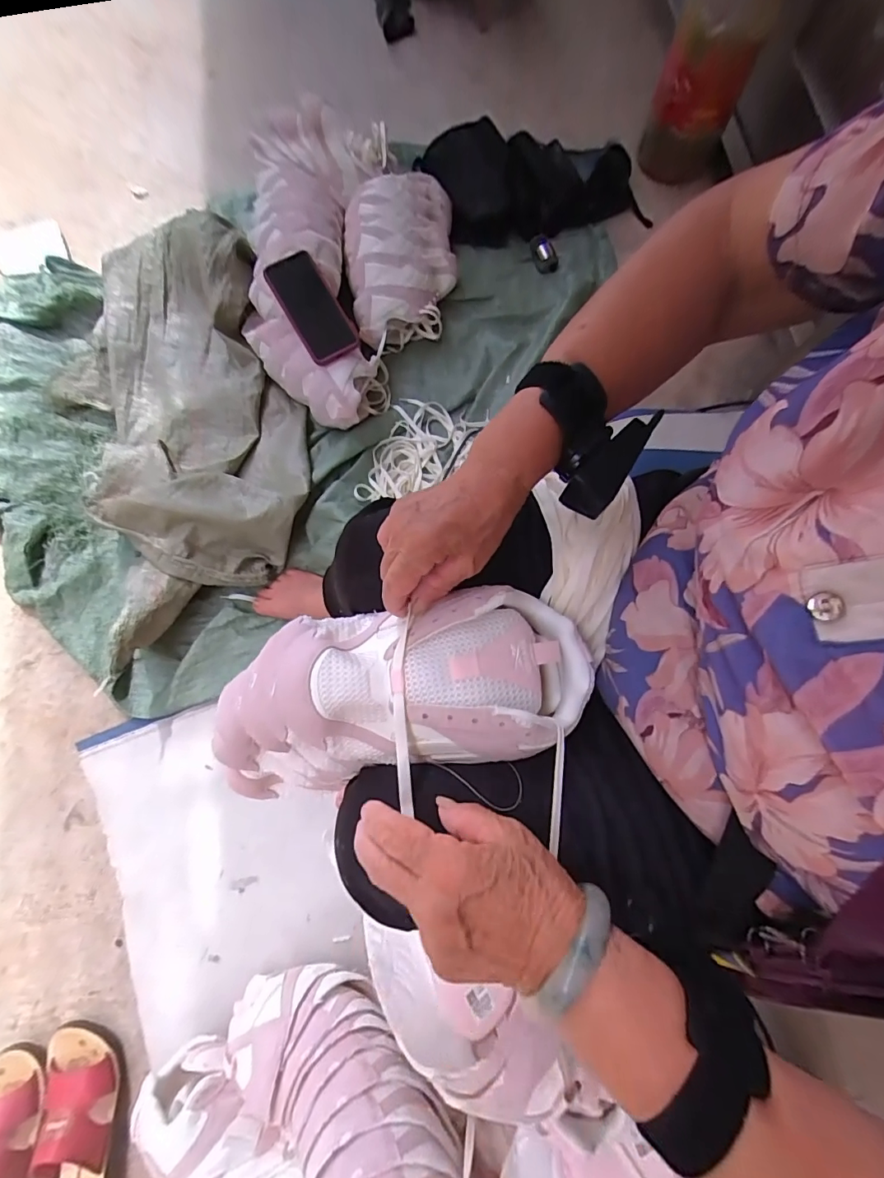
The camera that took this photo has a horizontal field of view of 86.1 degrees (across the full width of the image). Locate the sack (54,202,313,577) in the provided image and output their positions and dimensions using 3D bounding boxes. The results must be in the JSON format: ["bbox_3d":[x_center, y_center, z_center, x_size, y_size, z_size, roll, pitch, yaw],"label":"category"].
[{"bbox_3d":[-0.430,-0.306,0.795,0.348,0.130,0.635,-19,77,-5],"label":"sack"}]

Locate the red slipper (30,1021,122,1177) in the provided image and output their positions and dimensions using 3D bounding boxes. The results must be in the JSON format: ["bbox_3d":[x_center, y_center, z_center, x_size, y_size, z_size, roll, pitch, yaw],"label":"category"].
[{"bbox_3d":[-0.459,0.688,0.587,0.090,0.081,0.226,-7,77,-2],"label":"red slipper"}]

